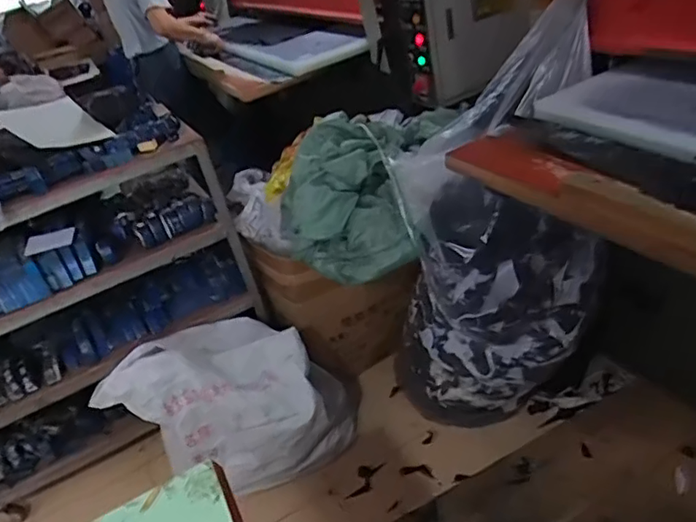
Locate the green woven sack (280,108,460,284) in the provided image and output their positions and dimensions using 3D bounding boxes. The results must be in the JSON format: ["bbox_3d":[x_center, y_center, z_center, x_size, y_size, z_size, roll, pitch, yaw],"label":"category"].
[{"bbox_3d":[0.051,-0.216,1.726,0.504,0.404,0.370,1,32,9],"label":"green woven sack"}]

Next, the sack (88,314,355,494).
[{"bbox_3d":[-0.337,0.432,1.772,0.629,0.421,0.481,8,33,19],"label":"sack"}]

